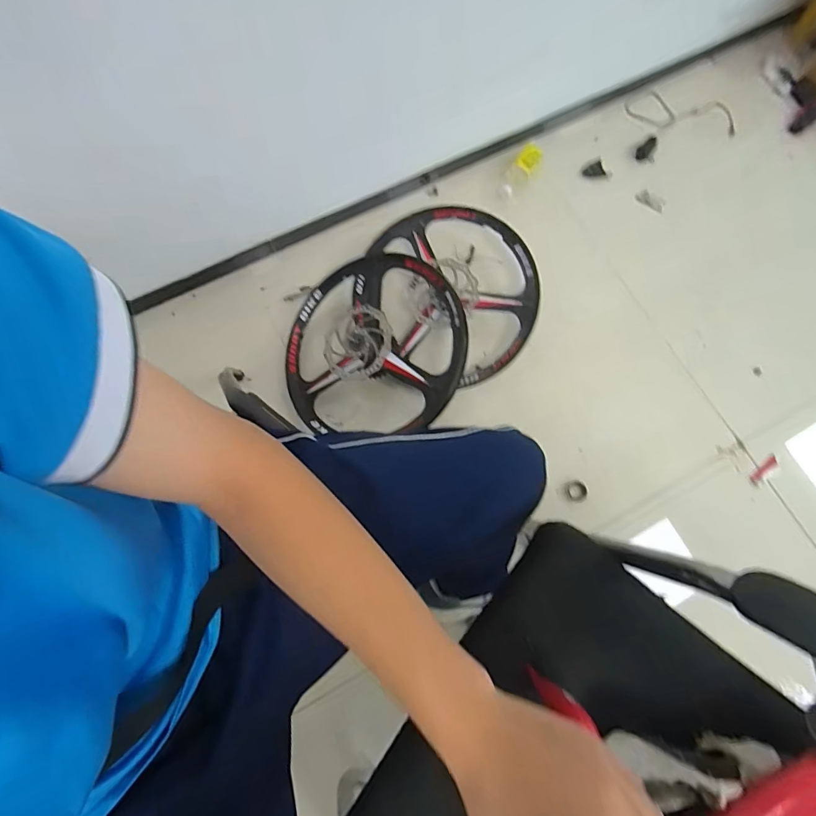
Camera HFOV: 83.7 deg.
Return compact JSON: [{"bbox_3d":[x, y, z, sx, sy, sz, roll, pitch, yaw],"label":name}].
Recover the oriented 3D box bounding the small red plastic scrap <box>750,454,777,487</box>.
[{"bbox_3d":[0.775,0.135,0.993,0.019,0.012,0.078,42,92,9],"label":"small red plastic scrap"}]

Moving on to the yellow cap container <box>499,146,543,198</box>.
[{"bbox_3d":[0.274,-0.588,1.143,0.059,0.044,0.145,38,78,8],"label":"yellow cap container"}]

